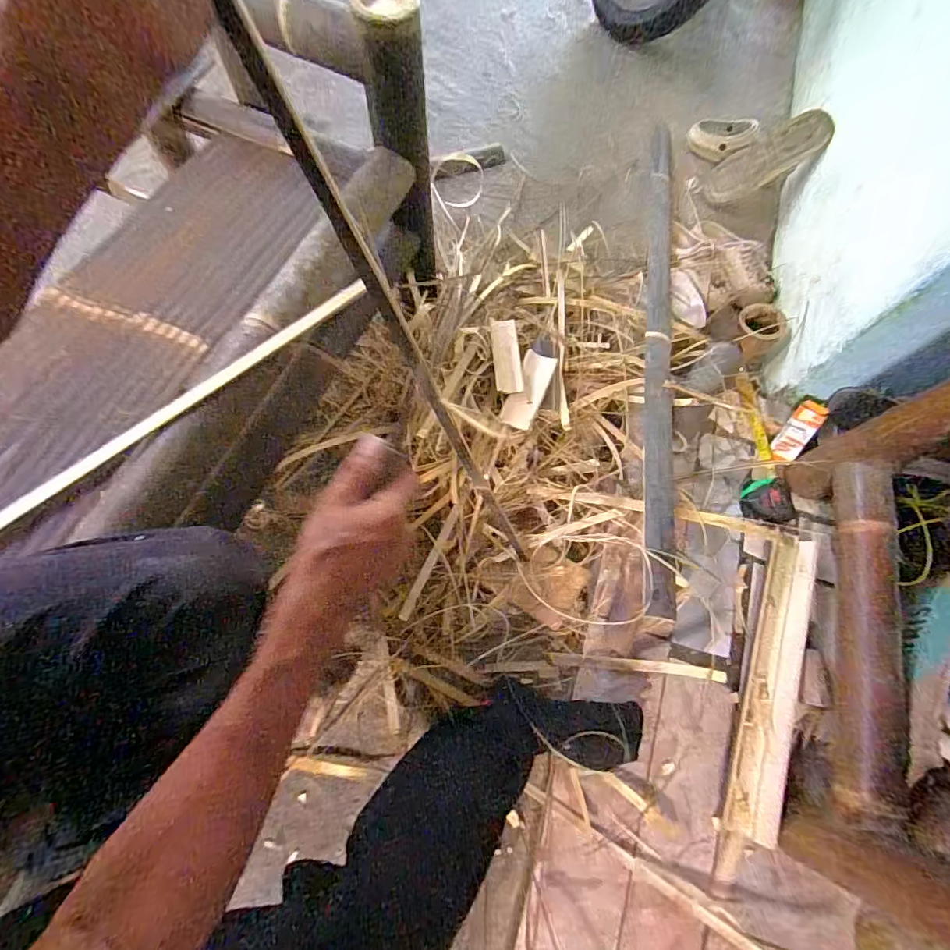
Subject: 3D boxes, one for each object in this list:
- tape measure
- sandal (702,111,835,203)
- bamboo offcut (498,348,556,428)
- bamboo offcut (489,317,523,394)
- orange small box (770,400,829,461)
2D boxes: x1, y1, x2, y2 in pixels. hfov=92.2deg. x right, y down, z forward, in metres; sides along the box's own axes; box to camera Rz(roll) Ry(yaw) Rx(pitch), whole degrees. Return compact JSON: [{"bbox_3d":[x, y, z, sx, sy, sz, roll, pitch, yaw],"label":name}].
[{"bbox_3d":[0.510,-0.057,0.826,0.080,0.049,0.298,0,68,0],"label":"tape measure"},{"bbox_3d":[0.665,-0.726,1.056,0.254,0.068,0.107,-16,65,37],"label":"sandal"},{"bbox_3d":[0.092,-0.148,0.791,0.053,0.021,0.135,22,85,8],"label":"bamboo offcut"},{"bbox_3d":[0.054,-0.209,0.789,0.046,0.020,0.145,-4,70,-5],"label":"bamboo offcut"},{"bbox_3d":[0.574,-0.078,0.813,0.044,0.027,0.110,32,106,12],"label":"orange small box"}]

